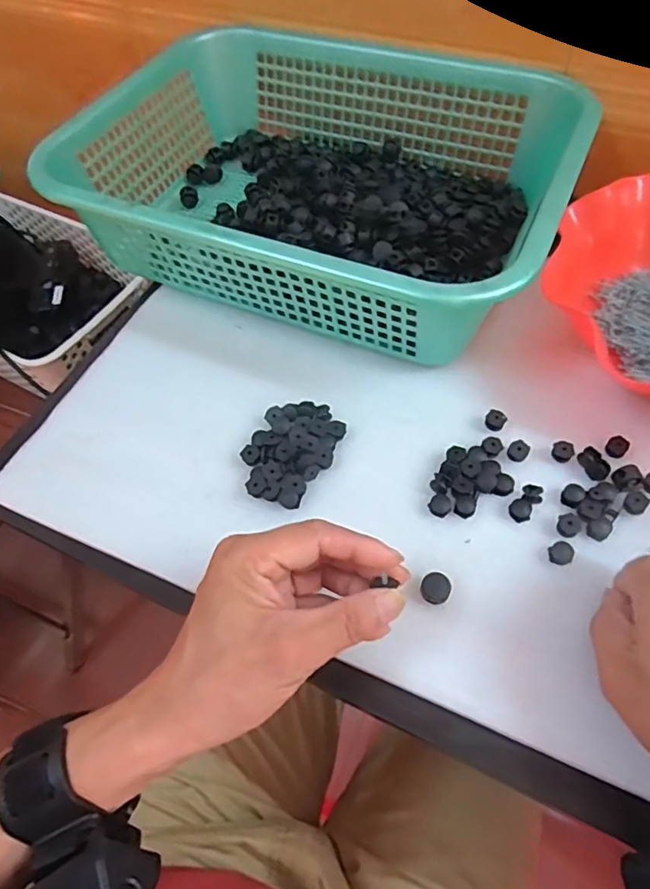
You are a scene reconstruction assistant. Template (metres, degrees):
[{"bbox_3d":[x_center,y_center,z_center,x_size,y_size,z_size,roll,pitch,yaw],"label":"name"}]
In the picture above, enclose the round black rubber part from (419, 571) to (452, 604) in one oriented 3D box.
[{"bbox_3d":[0.065,0.085,0.337,0.016,0.010,0.017,23,63,17],"label":"round black rubber part"}]

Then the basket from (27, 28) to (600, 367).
[{"bbox_3d":[0.000,-0.224,0.479,0.381,0.095,0.293,19,62,14],"label":"basket"}]

